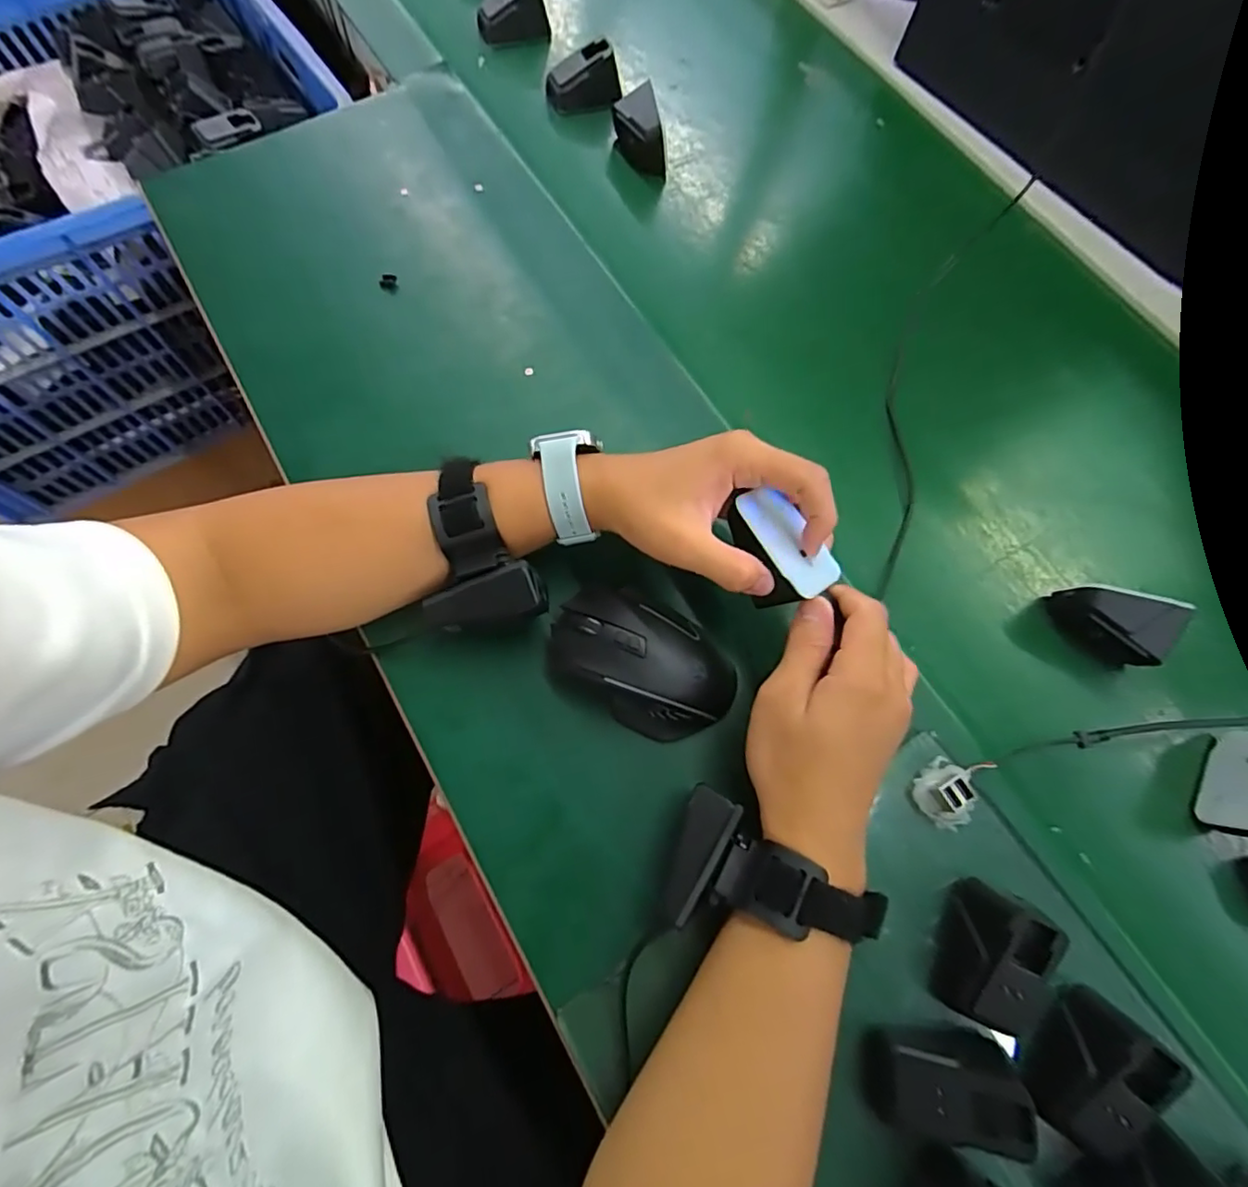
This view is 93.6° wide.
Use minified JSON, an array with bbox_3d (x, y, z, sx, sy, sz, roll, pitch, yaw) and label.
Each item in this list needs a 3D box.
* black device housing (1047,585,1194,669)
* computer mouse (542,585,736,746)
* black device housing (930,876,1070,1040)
[{"bbox_3d":[0.325,0.016,0.394,0.067,0.047,0.034,33,72,9],"label":"black device housing"},{"bbox_3d":[0.010,0.041,0.361,0.112,0.040,0.071,33,72,9],"label":"computer mouse"},{"bbox_3d":[0.195,0.190,0.307,0.034,0.046,0.064,24,71,6],"label":"black device housing"}]

